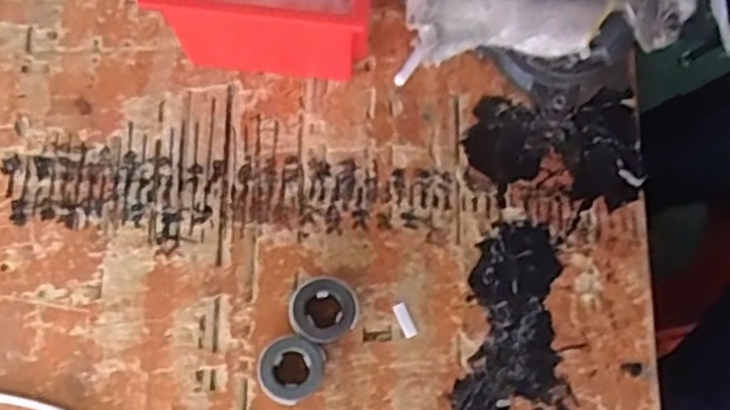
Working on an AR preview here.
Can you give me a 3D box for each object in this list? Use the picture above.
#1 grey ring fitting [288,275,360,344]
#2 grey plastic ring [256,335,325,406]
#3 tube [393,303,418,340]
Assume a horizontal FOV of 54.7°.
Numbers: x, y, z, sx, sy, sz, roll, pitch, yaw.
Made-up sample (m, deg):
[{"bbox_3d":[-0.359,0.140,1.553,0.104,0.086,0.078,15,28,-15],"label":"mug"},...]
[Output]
[{"bbox_3d":[-0.030,0.075,0.517,0.050,0.033,0.049,0,76,0],"label":"grey ring fitting"},{"bbox_3d":[-0.052,0.117,0.505,0.047,0.032,0.044,0,76,0],"label":"grey plastic ring"},{"bbox_3d":[0.030,0.087,0.531,0.010,0.005,0.026,-23,77,-6],"label":"tube"}]

